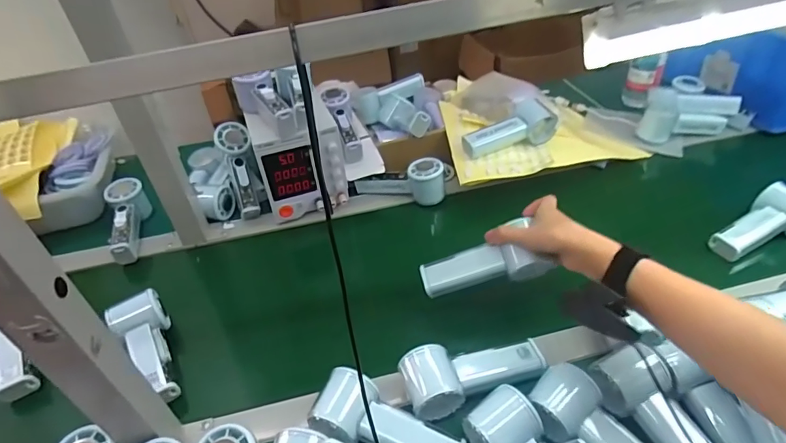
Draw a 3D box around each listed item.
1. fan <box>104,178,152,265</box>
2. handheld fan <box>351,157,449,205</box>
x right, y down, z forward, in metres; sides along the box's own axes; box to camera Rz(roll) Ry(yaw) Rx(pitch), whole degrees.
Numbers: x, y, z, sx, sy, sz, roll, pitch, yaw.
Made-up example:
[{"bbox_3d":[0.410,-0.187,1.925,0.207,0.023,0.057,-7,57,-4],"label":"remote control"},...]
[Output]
[{"bbox_3d":[-0.426,0.000,0.742,0.055,0.056,0.161,-13,54,-9],"label":"fan"},{"bbox_3d":[0.012,-0.063,0.754,0.144,0.058,0.048,-4,40,2],"label":"handheld fan"}]

